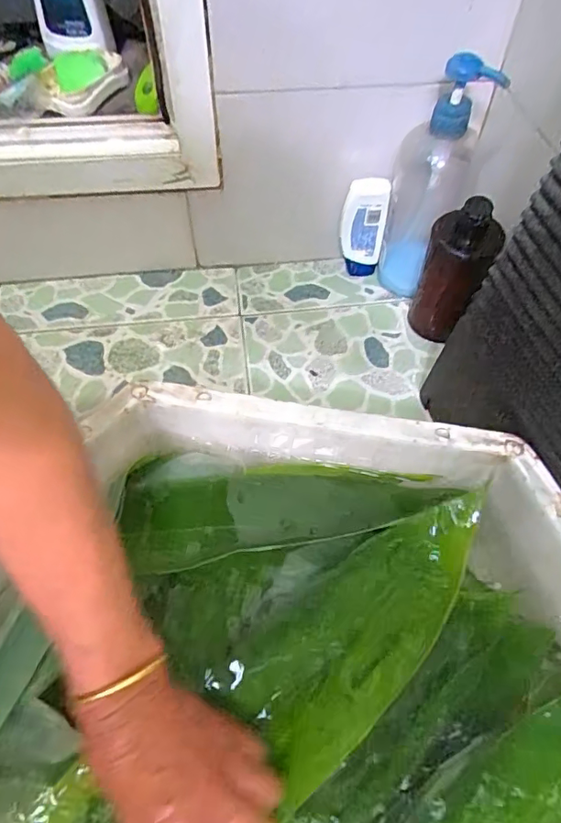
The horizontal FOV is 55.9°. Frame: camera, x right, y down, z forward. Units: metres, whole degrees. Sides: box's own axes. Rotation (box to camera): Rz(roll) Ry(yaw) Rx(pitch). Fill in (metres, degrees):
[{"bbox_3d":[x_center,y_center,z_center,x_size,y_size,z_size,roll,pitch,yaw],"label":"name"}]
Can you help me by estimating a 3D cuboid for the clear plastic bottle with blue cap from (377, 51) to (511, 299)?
[{"bbox_3d":[0.160,-0.235,0.569,0.082,0.250,0.063,13,59,9],"label":"clear plastic bottle with blue cap"}]

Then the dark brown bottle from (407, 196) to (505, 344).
[{"bbox_3d":[0.183,-0.146,0.571,0.065,0.155,0.061,18,59,11],"label":"dark brown bottle"}]

